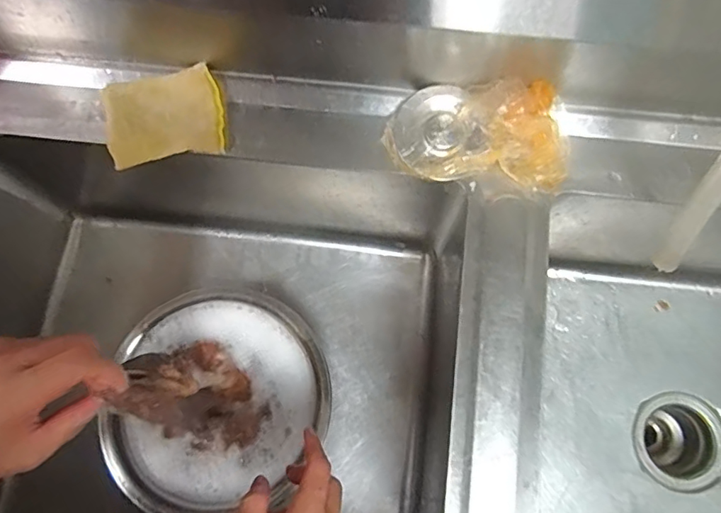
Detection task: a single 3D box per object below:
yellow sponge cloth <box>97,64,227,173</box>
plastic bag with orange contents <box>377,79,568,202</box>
[{"bbox_3d":[-0.179,-0.127,0.459,0.105,0.021,0.076,-11,75,-2],"label":"yellow sponge cloth"},{"bbox_3d":[0.100,-0.104,0.431,0.158,0.056,0.091,0,75,1],"label":"plastic bag with orange contents"}]

